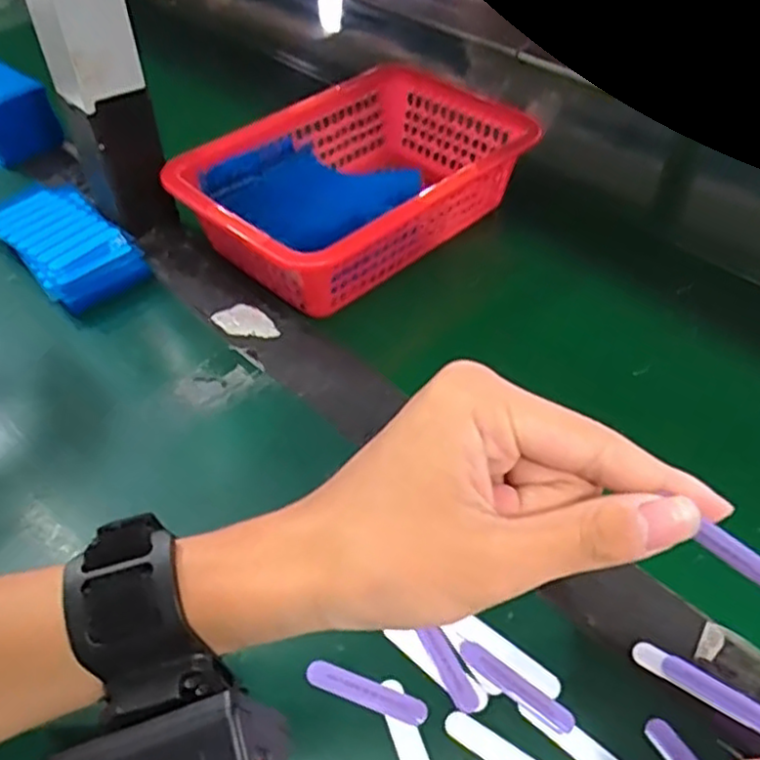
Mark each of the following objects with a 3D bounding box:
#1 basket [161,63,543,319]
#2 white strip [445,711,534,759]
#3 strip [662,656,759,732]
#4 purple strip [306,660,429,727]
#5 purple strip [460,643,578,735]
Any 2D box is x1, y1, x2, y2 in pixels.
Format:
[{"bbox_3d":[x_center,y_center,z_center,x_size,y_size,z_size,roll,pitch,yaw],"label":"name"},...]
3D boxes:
[{"bbox_3d":[-0.012,-0.136,0.492,0.235,0.060,0.145,-33,57,-29],"label":"basket"},{"bbox_3d":[0.049,0.143,0.269,0.050,0.004,0.011,28,52,21],"label":"white strip"},{"bbox_3d":[0.137,0.126,0.280,0.049,0.004,0.011,26,52,30],"label":"strip"},{"bbox_3d":[-0.006,0.126,0.286,0.050,0.004,0.010,18,49,12],"label":"purple strip"},{"bbox_3d":[0.055,0.123,0.287,0.050,0.004,0.010,31,53,23],"label":"purple strip"}]

